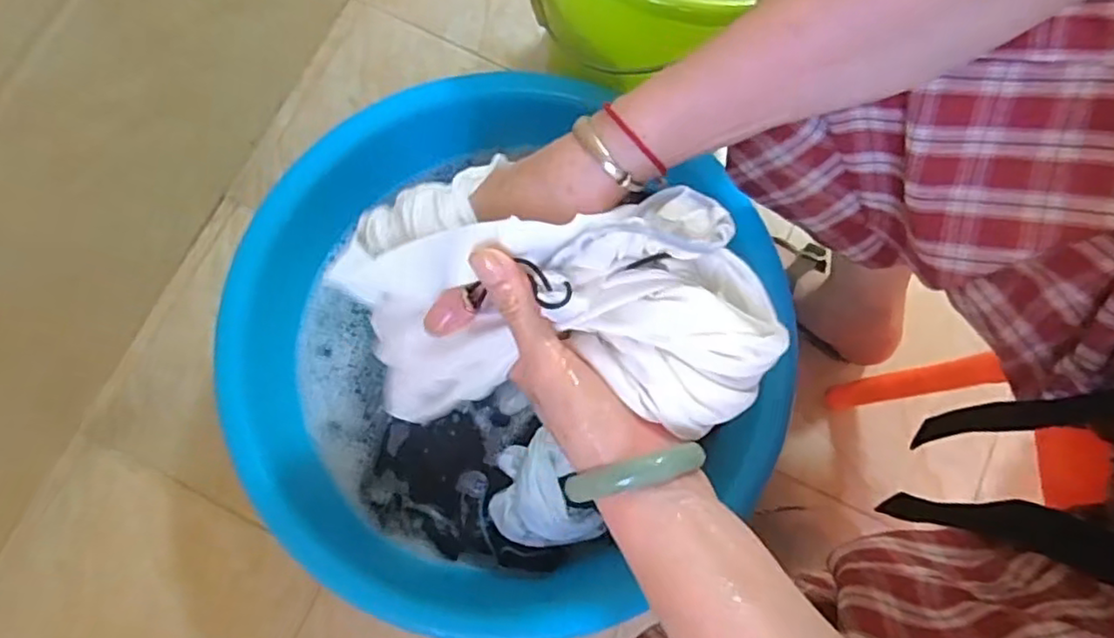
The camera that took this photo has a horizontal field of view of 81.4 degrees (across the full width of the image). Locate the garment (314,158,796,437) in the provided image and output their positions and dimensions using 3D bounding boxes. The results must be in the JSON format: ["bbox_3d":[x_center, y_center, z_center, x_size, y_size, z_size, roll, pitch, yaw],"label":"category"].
[{"bbox_3d":[-0.008,-0.009,0.330,0.222,0.088,0.112,4,72,22],"label":"garment"}]

